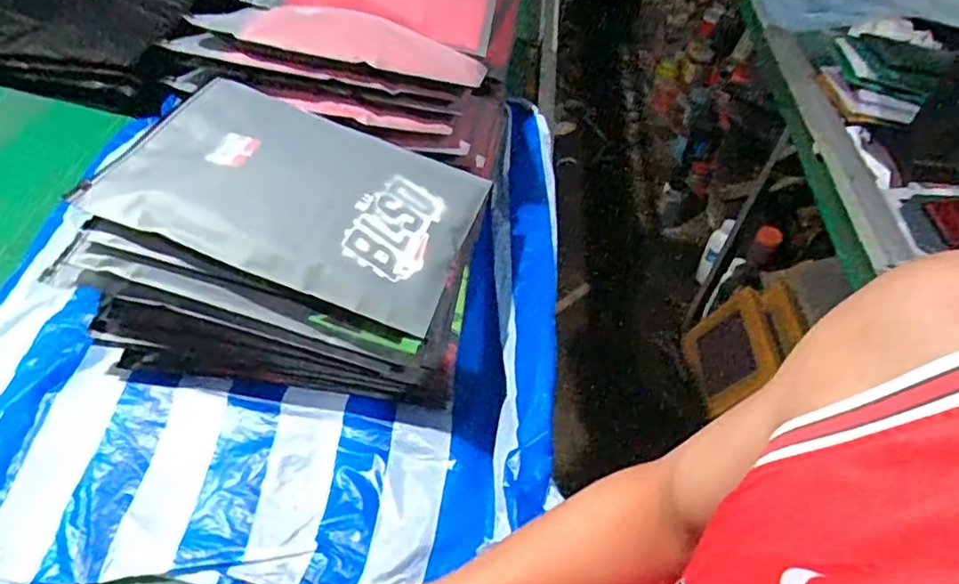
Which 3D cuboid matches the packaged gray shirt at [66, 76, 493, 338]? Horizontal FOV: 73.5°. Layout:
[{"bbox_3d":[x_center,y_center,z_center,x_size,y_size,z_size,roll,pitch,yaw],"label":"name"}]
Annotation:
[{"bbox_3d":[-0.175,-0.107,0.656,0.335,0.025,0.238,21,45,-2],"label":"packaged gray shirt"}]

